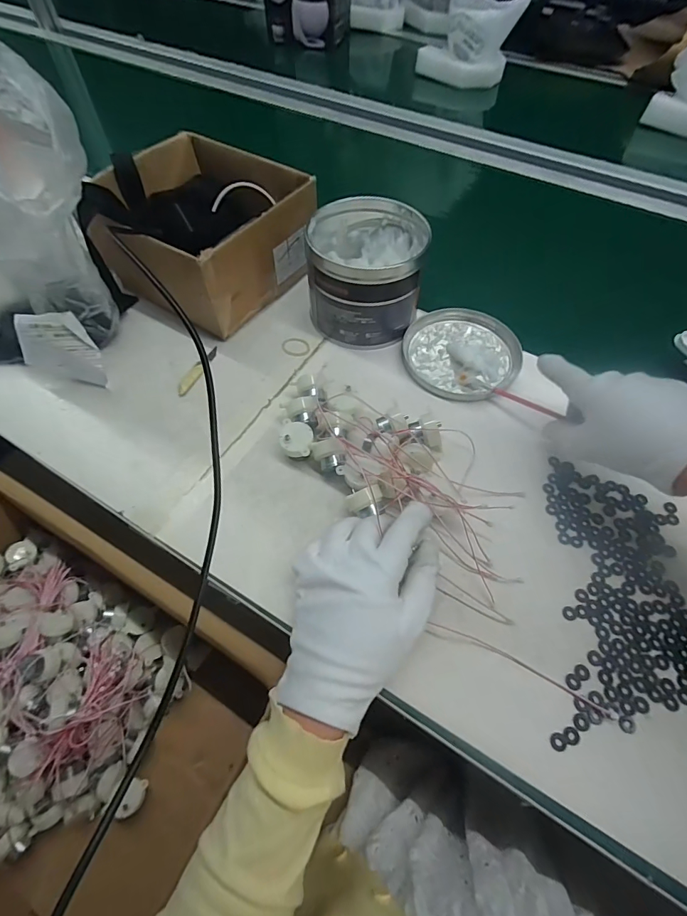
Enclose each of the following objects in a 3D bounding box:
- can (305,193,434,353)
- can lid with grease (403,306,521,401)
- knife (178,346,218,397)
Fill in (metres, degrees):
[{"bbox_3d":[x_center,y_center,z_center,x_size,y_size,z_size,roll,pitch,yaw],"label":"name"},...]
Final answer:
[{"bbox_3d":[0.026,-0.210,0.468,0.126,0.103,0.133,1,59,-1],"label":"can"},{"bbox_3d":[0.134,-0.122,0.473,0.133,0.016,0.127,1,59,-1],"label":"can lid with grease"},{"bbox_3d":[-0.161,-0.097,0.456,0.017,0.004,0.072,21,61,11],"label":"knife"}]

